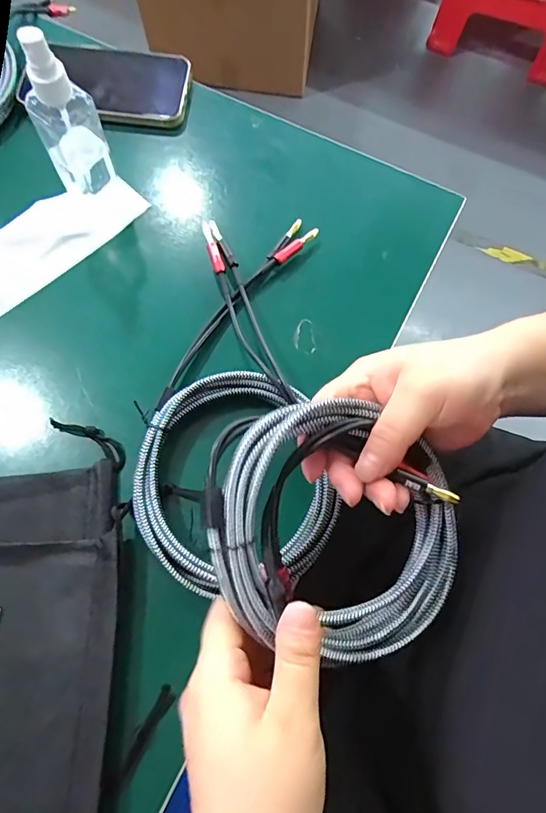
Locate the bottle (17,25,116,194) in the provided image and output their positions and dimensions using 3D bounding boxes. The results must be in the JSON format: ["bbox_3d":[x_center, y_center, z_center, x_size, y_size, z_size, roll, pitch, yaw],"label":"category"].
[{"bbox_3d":[-0.146,-0.198,0.338,0.042,0.136,0.028,-28,76,-9],"label":"bottle"}]

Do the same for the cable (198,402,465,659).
[{"bbox_3d":[0.039,0.067,0.260,0.144,0.057,0.131,0,73,-1],"label":"cable"}]

